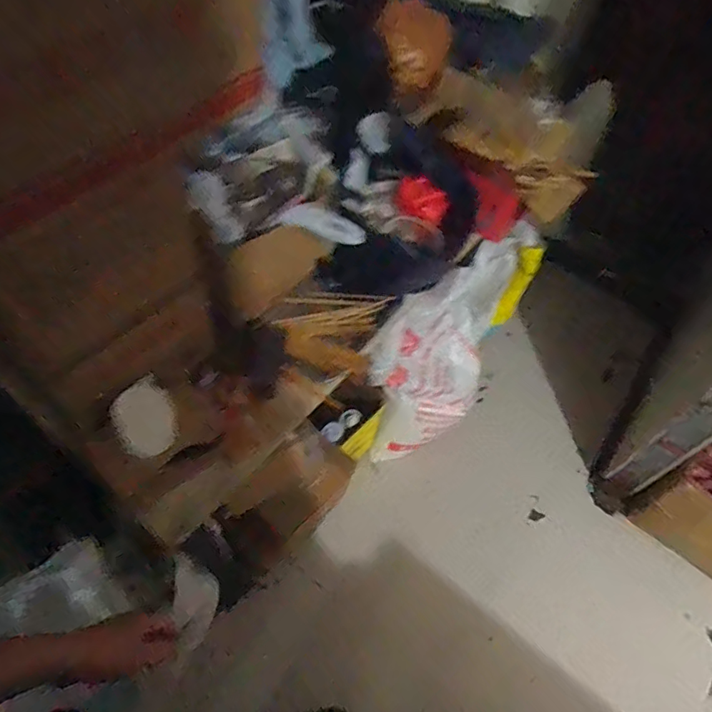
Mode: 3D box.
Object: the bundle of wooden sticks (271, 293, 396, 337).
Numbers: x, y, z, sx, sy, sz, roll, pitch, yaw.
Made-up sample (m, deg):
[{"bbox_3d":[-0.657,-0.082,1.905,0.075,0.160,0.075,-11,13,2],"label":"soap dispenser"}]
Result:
[{"bbox_3d":[-0.047,-0.102,1.147,0.273,0.032,0.113,-13,57,-14],"label":"bundle of wooden sticks"}]

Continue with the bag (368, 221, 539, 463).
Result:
[{"bbox_3d":[0.300,-0.015,1.604,0.240,0.771,0.643,30,57,15],"label":"bag"}]

